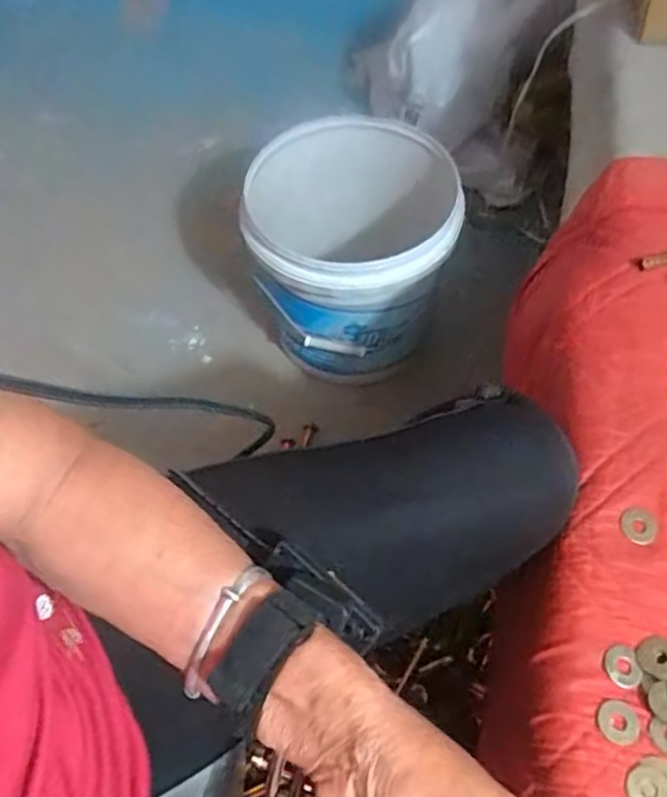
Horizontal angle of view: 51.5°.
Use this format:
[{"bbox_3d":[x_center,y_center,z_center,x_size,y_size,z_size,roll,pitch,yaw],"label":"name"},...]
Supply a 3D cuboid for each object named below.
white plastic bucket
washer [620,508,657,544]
[{"bbox_3d":[0.027,-0.194,0.919,0.249,0.238,0.270,0,59,0],"label":"white plastic bucket"},{"bbox_3d":[0.184,0.076,0.415,0.021,0.004,0.020,16,60,9],"label":"washer"}]

